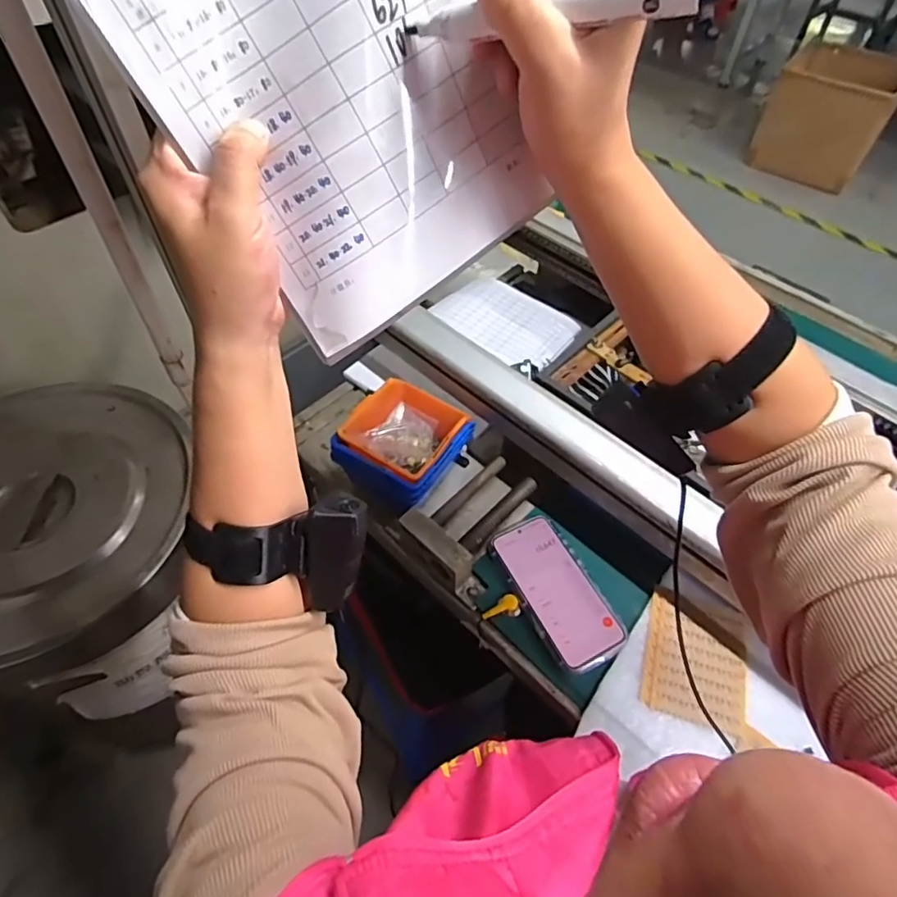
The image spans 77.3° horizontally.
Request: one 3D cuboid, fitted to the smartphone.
[{"bbox_3d":[0.115,0.146,0.591,0.079,0.010,0.163,-22,57,-17],"label":"smartphone"}]

